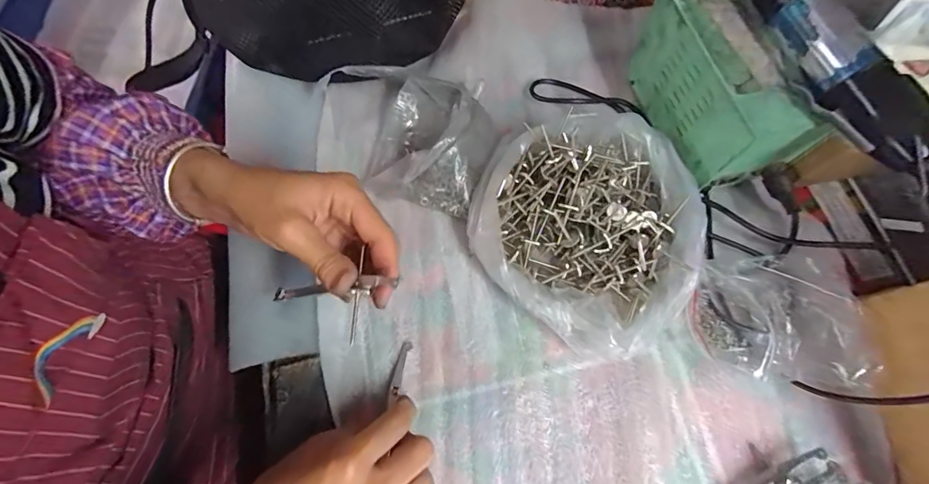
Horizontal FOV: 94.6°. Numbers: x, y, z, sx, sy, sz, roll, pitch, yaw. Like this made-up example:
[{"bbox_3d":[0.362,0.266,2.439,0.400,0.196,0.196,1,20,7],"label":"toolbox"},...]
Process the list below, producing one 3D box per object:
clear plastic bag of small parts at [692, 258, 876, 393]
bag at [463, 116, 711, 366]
[{"bbox_3d":[0.238,0.060,0.326,0.110,0.045,0.086,17,71,5],"label":"clear plastic bag of small parts"},{"bbox_3d":[0.099,-0.017,0.349,0.185,0.042,0.175,39,74,12],"label":"bag"}]

